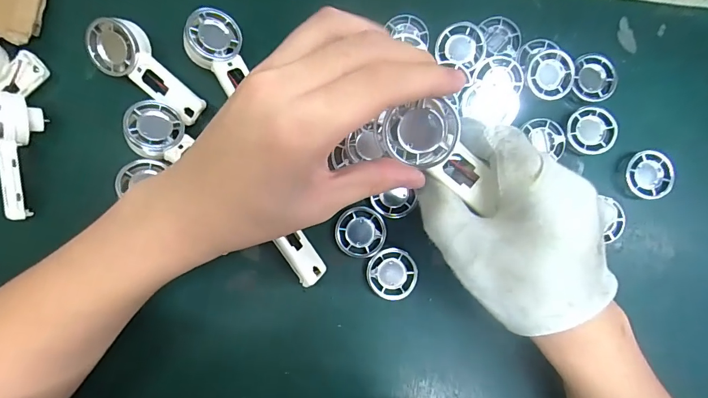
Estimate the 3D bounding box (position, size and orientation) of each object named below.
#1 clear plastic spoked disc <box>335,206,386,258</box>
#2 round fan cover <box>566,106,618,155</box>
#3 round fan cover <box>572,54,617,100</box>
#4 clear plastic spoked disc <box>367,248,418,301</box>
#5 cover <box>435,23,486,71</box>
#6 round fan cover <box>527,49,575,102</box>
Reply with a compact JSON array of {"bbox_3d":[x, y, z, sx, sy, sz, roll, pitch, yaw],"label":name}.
[{"bbox_3d":[0.005,0.026,0.301,0.037,0.004,0.038,0,85,-2],"label":"clear plastic spoked disc"},{"bbox_3d":[0.191,-0.055,0.313,0.036,0.011,0.037,0,85,-2],"label":"round fan cover"},{"bbox_3d":[0.195,-0.099,0.318,0.034,0.013,0.036,0,85,-2],"label":"round fan cover"},{"bbox_3d":[0.029,0.058,0.303,0.038,0.010,0.038,0,85,-2],"label":"clear plastic spoked disc"},{"bbox_3d":[0.085,-0.122,0.308,0.036,0.008,0.035,0,85,-2],"label":"cover"},{"bbox_3d":[0.156,-0.098,0.311,0.038,0.010,0.037,0,85,-2],"label":"round fan cover"}]

